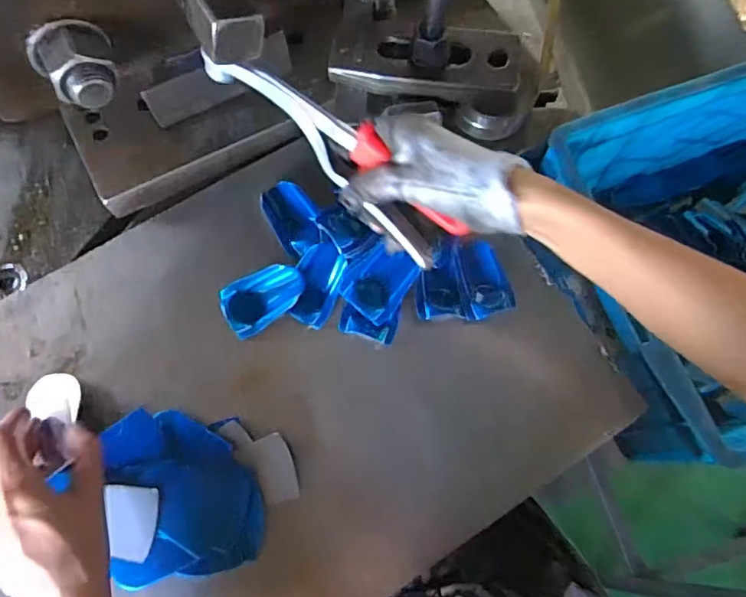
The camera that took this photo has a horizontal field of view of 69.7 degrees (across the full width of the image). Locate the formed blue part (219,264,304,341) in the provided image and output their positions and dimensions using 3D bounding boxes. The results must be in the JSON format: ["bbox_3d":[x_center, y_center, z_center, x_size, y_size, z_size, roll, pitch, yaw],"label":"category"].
[{"bbox_3d":[-0.088,-0.002,0.425,0.065,0.010,0.043,-31,74,-10],"label":"formed blue part"}]

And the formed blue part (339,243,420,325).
[{"bbox_3d":[0.005,-0.015,0.411,0.043,0.015,0.059,32,89,-1],"label":"formed blue part"}]

